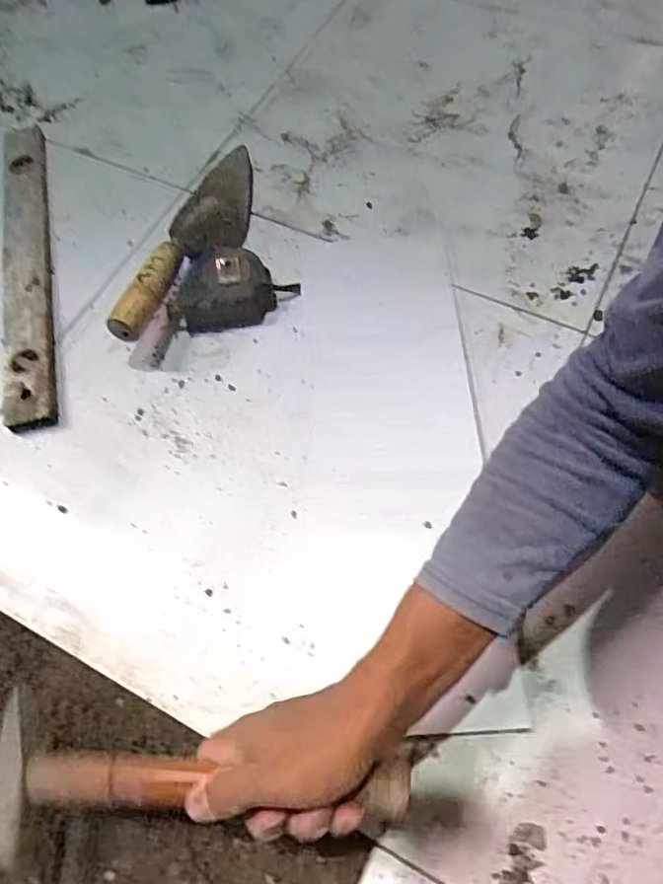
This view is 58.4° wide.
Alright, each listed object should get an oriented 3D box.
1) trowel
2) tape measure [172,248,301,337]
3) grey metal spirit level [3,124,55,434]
[{"bbox_3d":[-0.157,-0.226,0.656,0.086,0.054,0.306,11,52,8],"label":"trowel"},{"bbox_3d":[-0.104,-0.170,0.633,0.130,0.053,0.075,-14,65,-3],"label":"tape measure"},{"bbox_3d":[-0.350,-0.217,0.675,0.050,0.016,0.456,-15,65,-4],"label":"grey metal spirit level"}]

